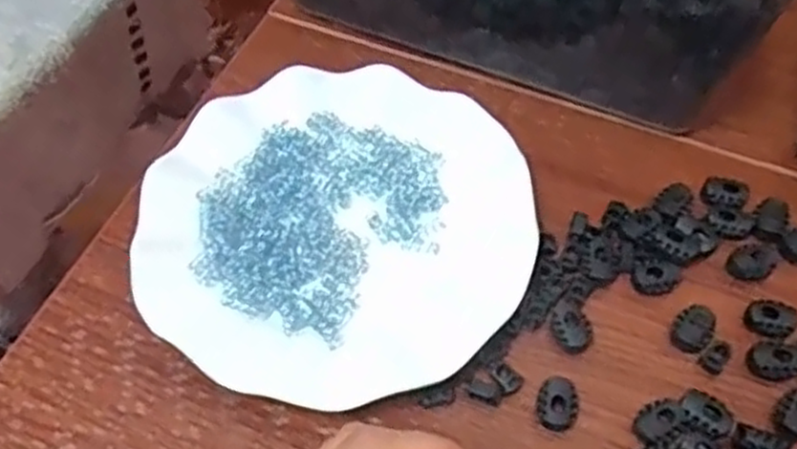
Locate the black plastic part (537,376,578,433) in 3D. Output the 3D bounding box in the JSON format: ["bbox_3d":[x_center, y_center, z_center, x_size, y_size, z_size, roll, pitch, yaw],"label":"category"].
[{"bbox_3d":[0.070,0.079,0.334,0.017,0.010,0.023,15,59,7],"label":"black plastic part"}]

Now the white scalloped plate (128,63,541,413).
[{"bbox_3d":[-0.028,-0.002,0.368,0.178,0.027,0.179,1,59,-1],"label":"white scalloped plate"}]

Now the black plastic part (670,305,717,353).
[{"bbox_3d":[0.136,0.048,0.351,0.017,0.010,0.022,32,63,17],"label":"black plastic part"}]

